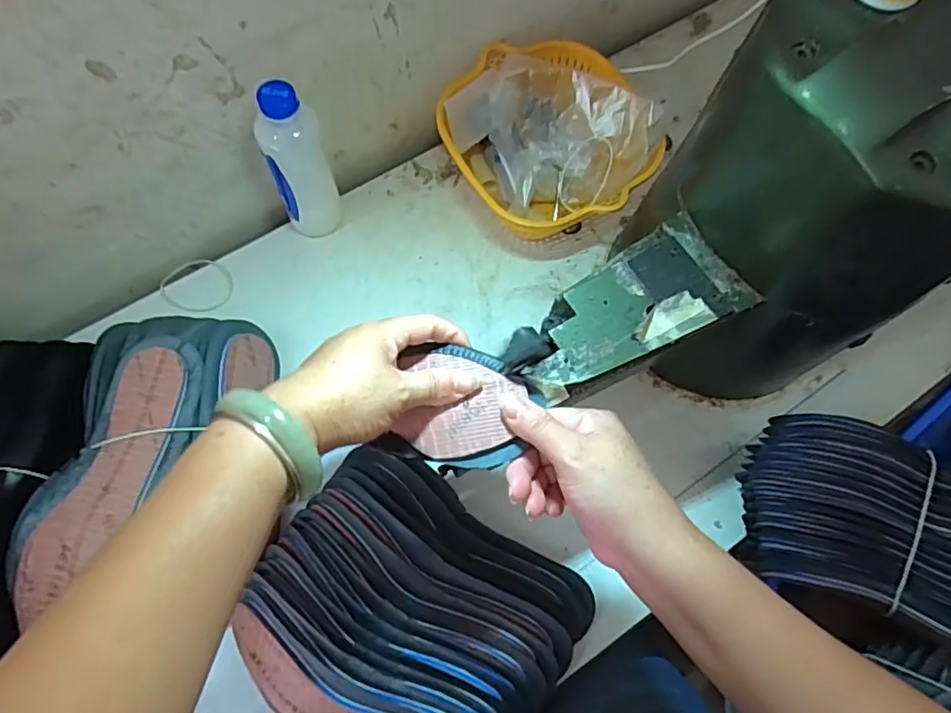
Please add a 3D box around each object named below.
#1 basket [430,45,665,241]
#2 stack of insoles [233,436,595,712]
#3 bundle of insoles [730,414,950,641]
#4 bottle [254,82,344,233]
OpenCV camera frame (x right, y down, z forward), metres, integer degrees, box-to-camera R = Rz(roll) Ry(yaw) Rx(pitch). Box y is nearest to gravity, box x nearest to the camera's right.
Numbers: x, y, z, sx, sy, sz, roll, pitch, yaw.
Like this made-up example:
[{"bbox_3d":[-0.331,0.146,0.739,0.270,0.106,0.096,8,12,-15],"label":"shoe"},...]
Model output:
[{"bbox_3d":[0.075,-0.219,0.611,0.212,0.083,0.198,-1,73,2],"label":"basket"},{"bbox_3d":[-0.050,0.205,0.463,0.240,0.066,0.201,31,76,11],"label":"stack of insoles"},{"bbox_3d":[0.353,0.149,0.500,0.234,0.091,0.137,15,74,6],"label":"bundle of insoles"},{"bbox_3d":[-0.164,-0.175,0.551,0.045,0.171,0.047,11,73,5],"label":"bottle"}]

